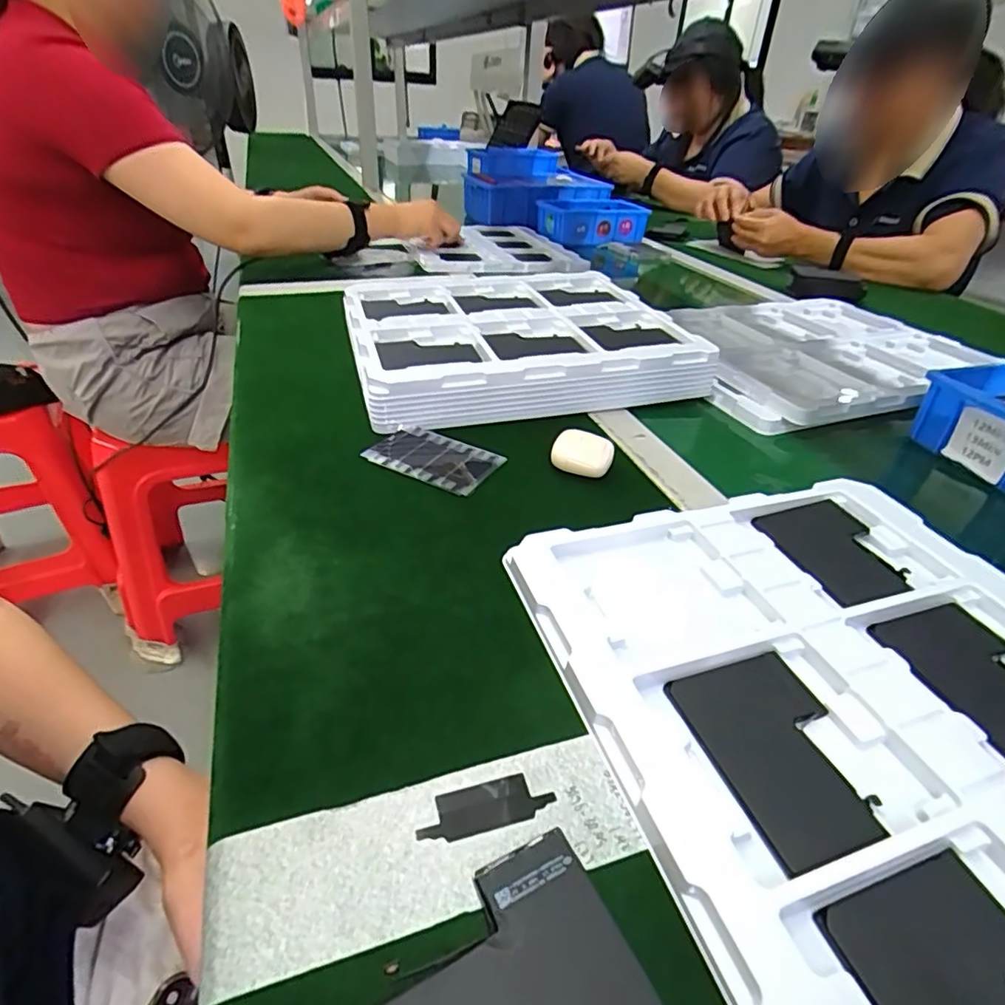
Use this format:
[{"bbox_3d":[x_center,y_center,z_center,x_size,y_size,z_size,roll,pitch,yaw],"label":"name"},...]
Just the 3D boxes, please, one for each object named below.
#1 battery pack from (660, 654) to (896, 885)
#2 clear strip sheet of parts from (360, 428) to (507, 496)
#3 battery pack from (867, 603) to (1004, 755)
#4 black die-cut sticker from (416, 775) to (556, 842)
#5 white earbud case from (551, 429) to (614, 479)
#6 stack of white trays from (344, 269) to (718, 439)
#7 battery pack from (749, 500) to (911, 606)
[{"bbox_3d":[0.127,0.110,0.263,0.069,0.009,0.093,-10,38,-18],"label":"battery pack"},{"bbox_3d":[-0.055,-0.036,0.457,0.093,0.008,0.063,21,40,23],"label":"clear strip sheet of parts"},{"bbox_3d":[0.249,0.090,0.298,0.076,0.010,0.090,-10,38,-17],"label":"battery pack"},{"bbox_3d":[-0.007,0.125,0.239,0.055,0.004,0.019,-9,38,-15],"label":"black die-cut sticker"},{"bbox_3d":[0.063,-0.037,0.456,0.045,0.022,0.035,13,37,13],"label":"white earbud case"},{"bbox_3d":[0.007,-0.170,0.613,0.334,0.052,0.277,-12,38,-19],"label":"stack of white trays"},{"bbox_3d":[0.216,0.030,0.376,0.076,0.008,0.091,-11,38,-19],"label":"battery pack"}]

